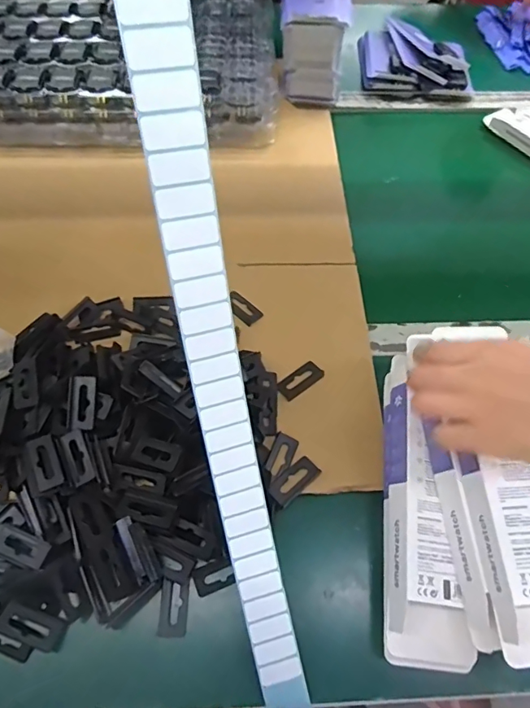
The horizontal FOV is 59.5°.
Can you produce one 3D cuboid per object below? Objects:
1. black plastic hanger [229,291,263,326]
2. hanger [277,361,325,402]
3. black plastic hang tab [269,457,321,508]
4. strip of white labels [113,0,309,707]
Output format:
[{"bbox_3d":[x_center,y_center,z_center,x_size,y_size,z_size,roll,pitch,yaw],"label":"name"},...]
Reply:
[{"bbox_3d":[-0.025,-0.051,0.507,0.046,0.006,0.024,40,67,20],"label":"black plastic hanger"},{"bbox_3d":[0.035,0.026,0.467,0.047,0.005,0.022,-34,66,-18],"label":"hanger"},{"bbox_3d":[0.026,0.114,0.417,0.047,0.010,0.022,-37,67,-20],"label":"black plastic hang tab"},{"bbox_3d":[-0.026,-0.014,0.253,0.038,0.563,0.059,-12,26,-7],"label":"strip of white labels"}]

